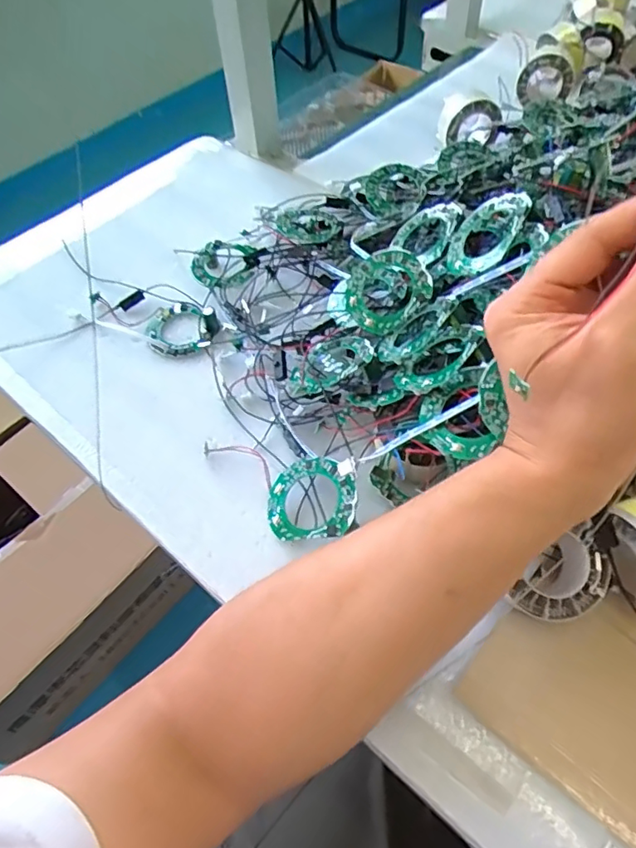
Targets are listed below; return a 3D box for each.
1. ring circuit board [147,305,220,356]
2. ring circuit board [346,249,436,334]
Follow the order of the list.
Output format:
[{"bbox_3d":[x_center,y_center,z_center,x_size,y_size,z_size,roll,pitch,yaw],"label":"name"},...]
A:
[{"bbox_3d":[-0.123,-0.087,0.495,0.057,0.025,0.063,-40,62,-22],"label":"ring circuit board"},{"bbox_3d":[0.052,-0.104,0.429,0.064,0.009,0.060,-43,70,13],"label":"ring circuit board"}]

